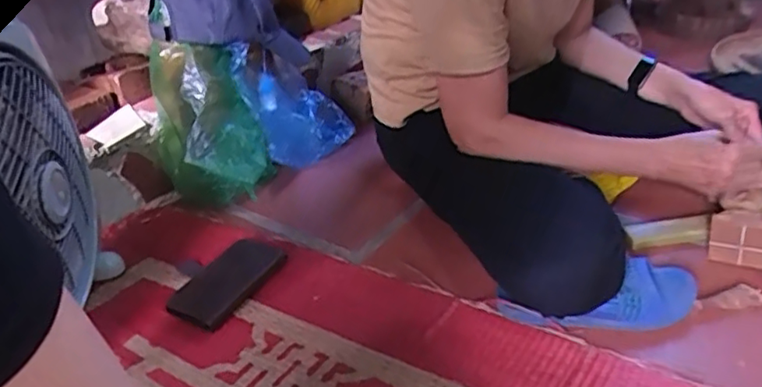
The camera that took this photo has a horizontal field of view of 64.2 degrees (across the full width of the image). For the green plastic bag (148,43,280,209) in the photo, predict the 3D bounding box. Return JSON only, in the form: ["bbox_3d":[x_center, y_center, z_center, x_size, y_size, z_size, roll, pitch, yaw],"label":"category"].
[{"bbox_3d":[-0.258,-0.087,0.900,0.132,0.251,0.145,-20,34,-24],"label":"green plastic bag"}]

